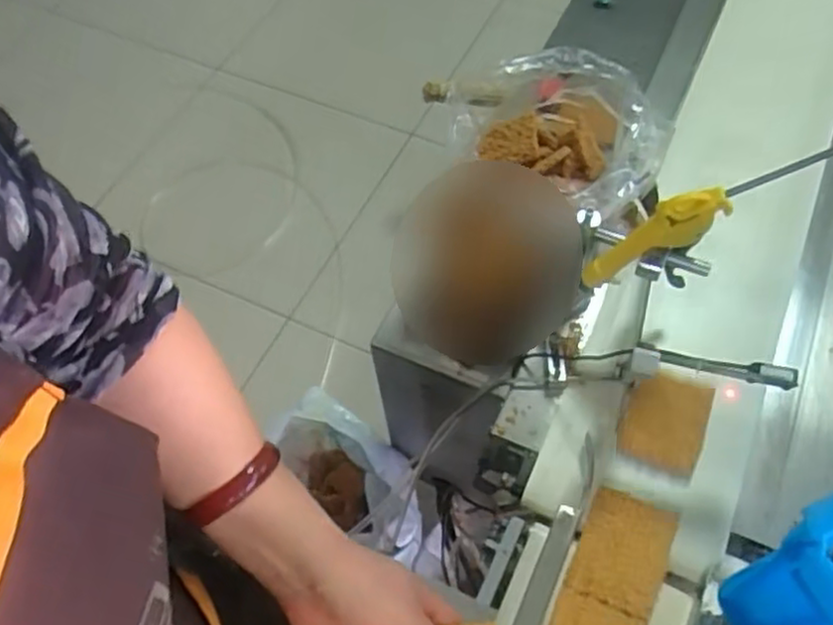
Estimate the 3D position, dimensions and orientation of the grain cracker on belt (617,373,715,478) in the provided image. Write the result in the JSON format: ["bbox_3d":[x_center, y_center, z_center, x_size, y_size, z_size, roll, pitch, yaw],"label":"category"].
[{"bbox_3d":[0.222,0.098,0.646,0.069,0.009,0.079,15,89,21],"label":"grain cracker on belt"}]

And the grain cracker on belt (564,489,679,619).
[{"bbox_3d":[0.167,0.191,0.582,0.066,0.008,0.091,17,61,19],"label":"grain cracker on belt"}]

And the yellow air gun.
[{"bbox_3d":[0.194,-0.057,0.597,0.051,0.136,0.021,15,54,-36],"label":"yellow air gun"}]

